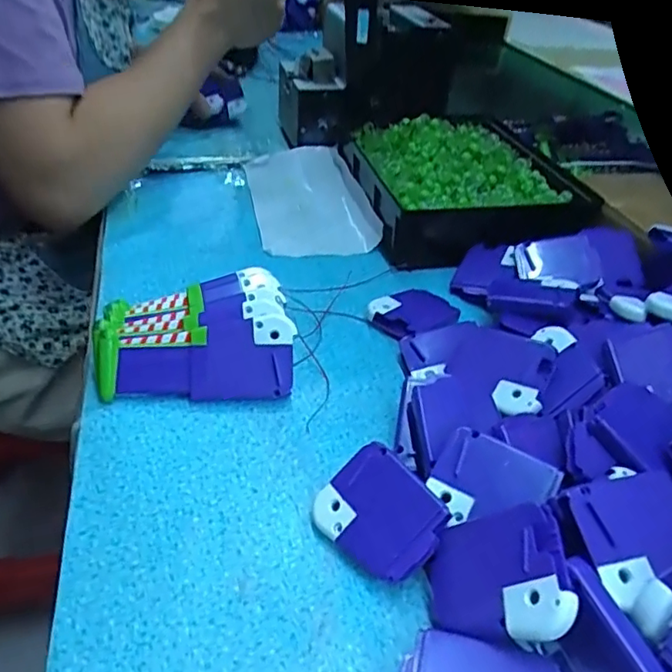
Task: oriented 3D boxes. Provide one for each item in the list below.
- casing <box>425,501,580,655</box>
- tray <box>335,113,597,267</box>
[{"bbox_3d":[0.067,0.103,0.251,0.009,0.061,0.054,38,33,-30],"label":"casing"},{"bbox_3d":[0.113,-0.151,0.583,0.184,0.049,0.226,-5,39,-13],"label":"tray"}]

